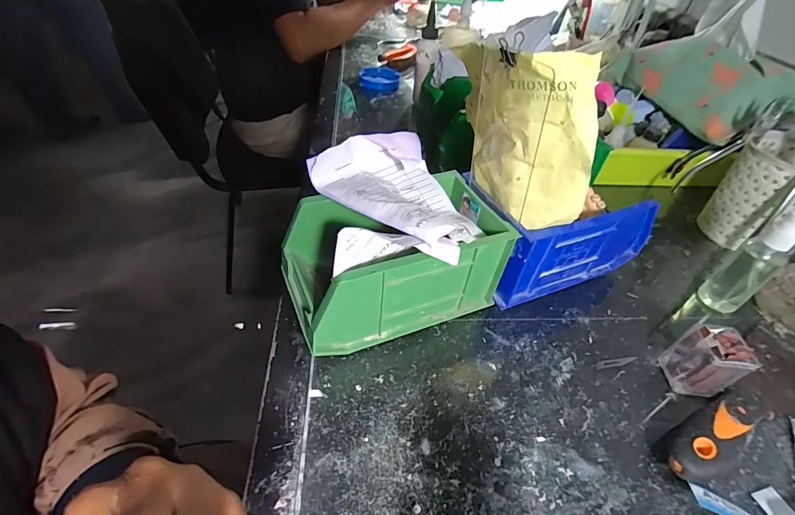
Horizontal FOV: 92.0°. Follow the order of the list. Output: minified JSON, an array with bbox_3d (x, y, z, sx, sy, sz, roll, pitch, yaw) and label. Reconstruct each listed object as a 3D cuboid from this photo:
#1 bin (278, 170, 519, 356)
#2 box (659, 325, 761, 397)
[{"bbox_3d":[-0.004,0.002,0.327,0.170,0.089,0.099,-17,49,-21],"label":"bin"},{"bbox_3d":[0.238,0.081,0.299,0.035,0.052,0.032,7,44,1],"label":"box"}]

